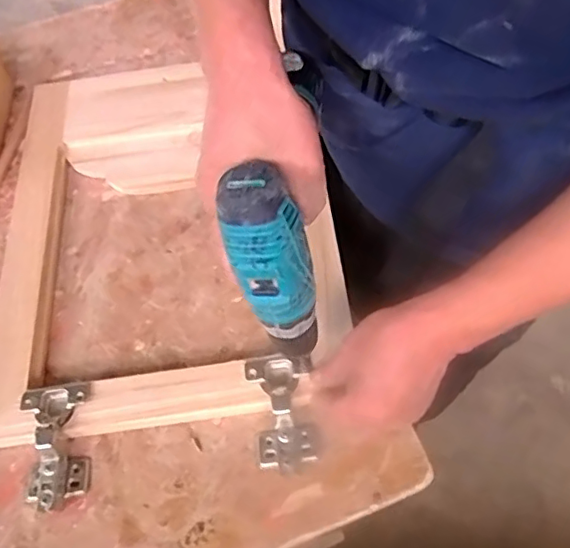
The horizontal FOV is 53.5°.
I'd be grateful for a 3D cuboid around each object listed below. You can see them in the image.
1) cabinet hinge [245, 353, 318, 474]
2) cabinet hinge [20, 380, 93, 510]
[{"bbox_3d":[-0.002,0.121,0.498,0.054,0.026,0.104,-9,61,-1],"label":"cabinet hinge"},{"bbox_3d":[-0.207,0.151,0.503,0.061,0.034,0.110,-6,59,1],"label":"cabinet hinge"}]

